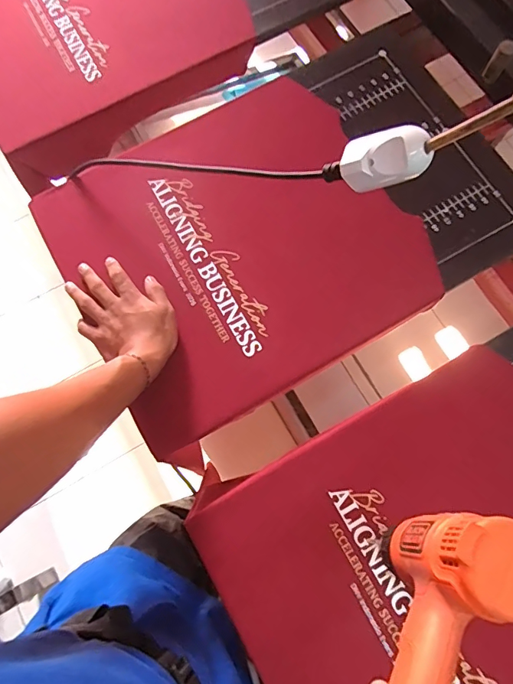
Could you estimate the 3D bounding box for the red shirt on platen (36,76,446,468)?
[{"bbox_3d":[-0.026,-0.133,0.577,0.417,0.032,0.405,-30,77,-6],"label":"red shirt on platen"}]

